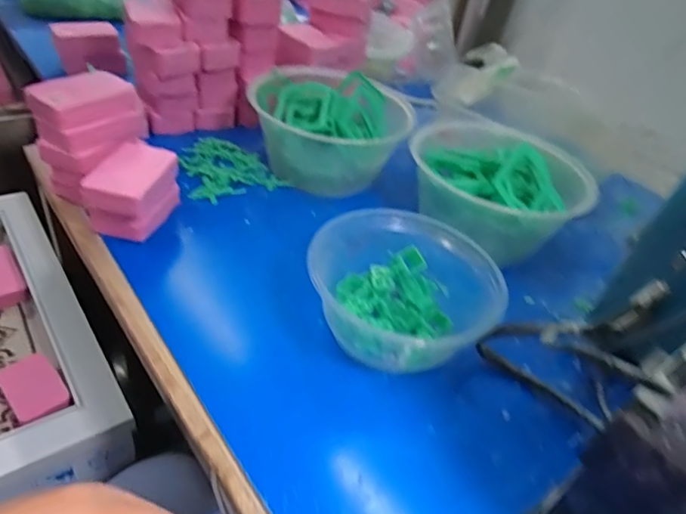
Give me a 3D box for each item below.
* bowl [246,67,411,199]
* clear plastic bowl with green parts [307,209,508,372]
[{"bbox_3d":[-0.012,-0.143,0.538,0.155,0.085,0.146,11,39,-1],"label":"bowl"},{"bbox_3d":[0.050,0.020,0.382,0.129,0.059,0.131,31,43,22],"label":"clear plastic bowl with green parts"}]

